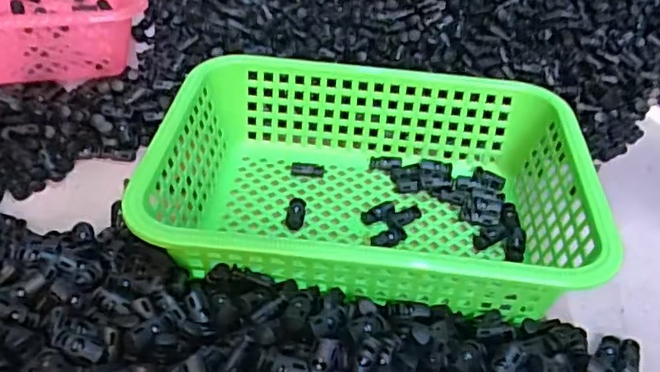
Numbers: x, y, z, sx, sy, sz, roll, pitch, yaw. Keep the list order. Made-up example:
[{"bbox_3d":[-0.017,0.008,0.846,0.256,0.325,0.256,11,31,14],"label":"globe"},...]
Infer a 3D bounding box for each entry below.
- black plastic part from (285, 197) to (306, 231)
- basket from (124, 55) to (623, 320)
[{"bbox_3d":[-0.026,0.020,0.478,0.013,0.010,0.033,4,38,0],"label":"black plastic part"},{"bbox_3d":[0.029,0.000,0.450,0.290,0.079,0.208,5,38,1],"label":"basket"}]

